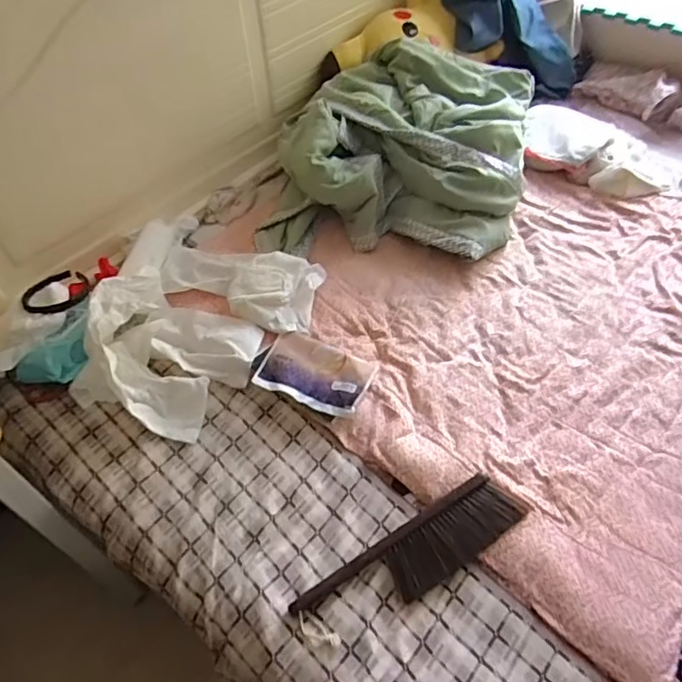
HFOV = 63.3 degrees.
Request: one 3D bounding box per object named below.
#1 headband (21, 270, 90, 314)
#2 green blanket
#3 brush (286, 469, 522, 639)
[{"bbox_3d":[-0.560,-0.097,1.100,0.092,0.027,0.141,28,42,3],"label":"headband"},{"bbox_3d":[0.148,-0.478,1.341,0.571,0.209,0.592,5,51,8],"label":"green blanket"},{"bbox_3d":[0.111,0.319,0.821,0.369,0.033,0.097,-28,54,-19],"label":"brush"}]

